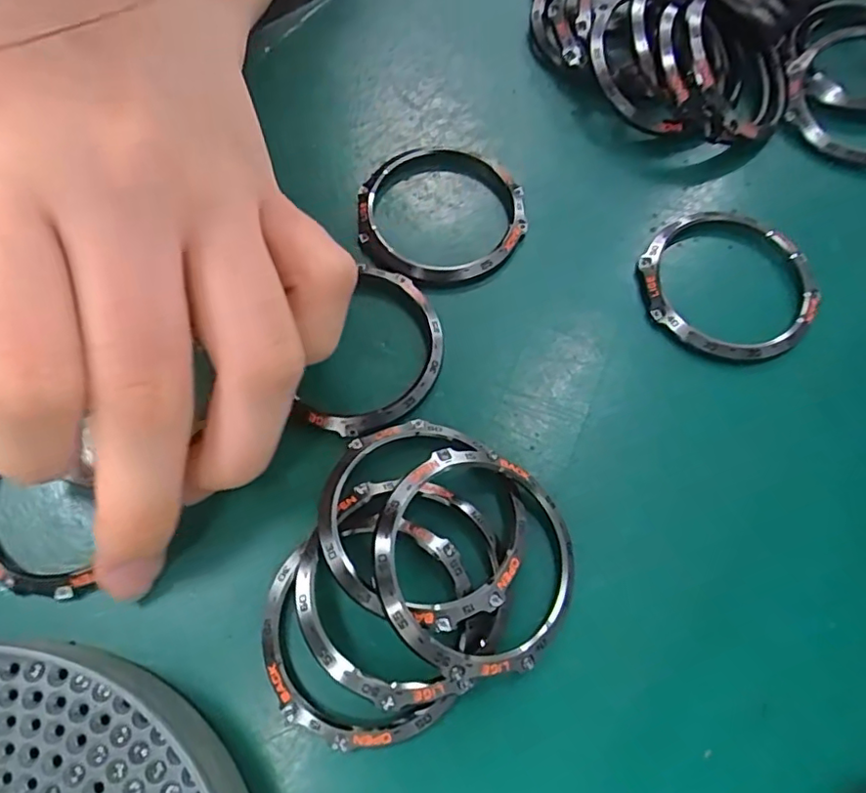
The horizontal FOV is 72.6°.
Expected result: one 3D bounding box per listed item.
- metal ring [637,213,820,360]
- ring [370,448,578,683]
[{"bbox_3d":[0.083,-0.032,0.164,0.047,0.009,0.046,1,69,-2],"label":"metal ring"},{"bbox_3d":[0.010,0.035,0.128,0.046,0.004,0.047,7,67,-17],"label":"ring"}]

